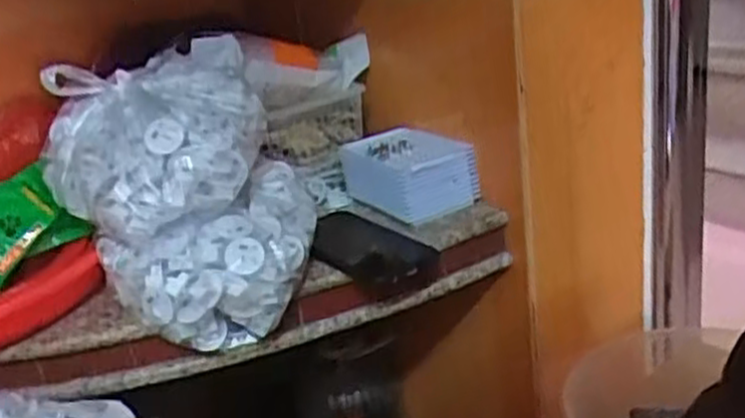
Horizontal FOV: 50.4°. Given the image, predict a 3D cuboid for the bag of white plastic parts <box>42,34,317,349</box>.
[{"bbox_3d":[-0.156,-0.016,0.671,0.202,0.223,0.131,-13,21,-17],"label":"bag of white plastic parts"}]

